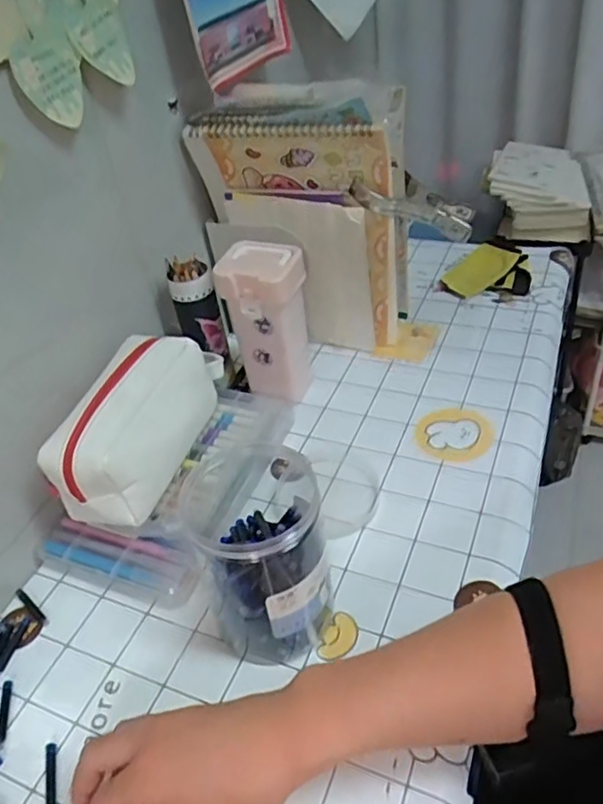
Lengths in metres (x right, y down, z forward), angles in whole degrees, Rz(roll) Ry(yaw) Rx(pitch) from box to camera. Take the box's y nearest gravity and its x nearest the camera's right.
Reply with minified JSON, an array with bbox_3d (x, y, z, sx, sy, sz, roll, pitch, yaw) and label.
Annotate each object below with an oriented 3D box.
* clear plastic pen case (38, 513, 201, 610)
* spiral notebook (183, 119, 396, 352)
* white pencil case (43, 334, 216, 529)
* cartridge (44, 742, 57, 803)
[{"bbox_3d":[-0.162,0.137,0.566,0.154,0.032,0.048,12,44,21],"label":"clear plastic pen case"},{"bbox_3d":[0.000,-0.185,0.721,0.210,0.276,0.038,5,45,20],"label":"spiral notebook"},{"bbox_3d":[-0.152,0.014,0.574,0.086,0.082,0.188,5,42,16],"label":"white pencil case"},{"bbox_3d":[-0.179,0.269,0.444,0.008,0.004,0.051,-14,41,-8],"label":"cartridge"}]

